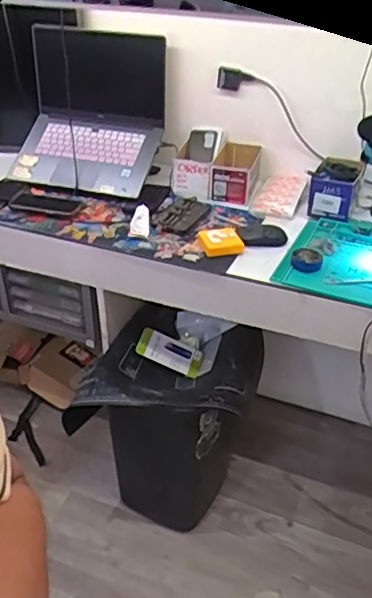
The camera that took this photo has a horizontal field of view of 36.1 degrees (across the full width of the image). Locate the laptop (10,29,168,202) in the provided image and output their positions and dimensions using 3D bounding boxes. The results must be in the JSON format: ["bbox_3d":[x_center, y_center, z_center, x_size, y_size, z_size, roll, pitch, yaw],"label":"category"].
[{"bbox_3d":[-0.224,-0.417,1.310,0.354,0.324,0.197,13,36,17],"label":"laptop"}]

